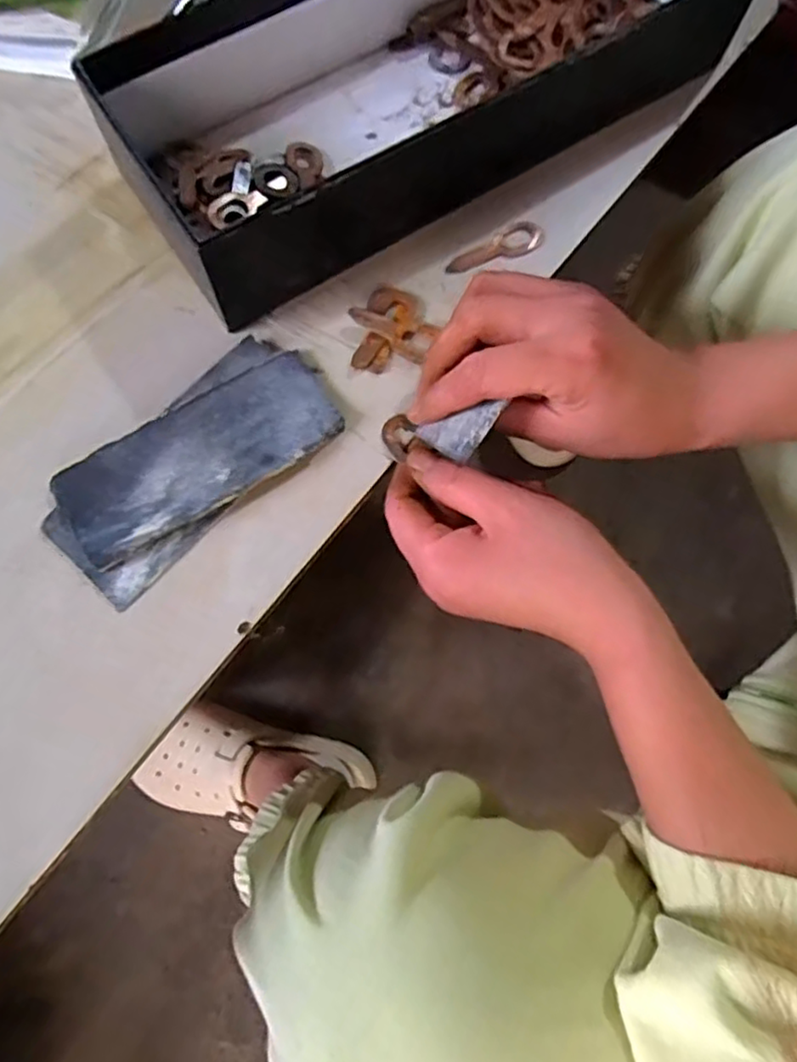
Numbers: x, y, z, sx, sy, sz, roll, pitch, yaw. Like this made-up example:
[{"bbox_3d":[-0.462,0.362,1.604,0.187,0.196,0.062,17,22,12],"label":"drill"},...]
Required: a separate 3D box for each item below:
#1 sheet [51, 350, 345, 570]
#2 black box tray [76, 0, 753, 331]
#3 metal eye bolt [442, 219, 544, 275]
[{"bbox_3d":[-0.094,-0.037,0.320,0.134,0.004,0.055,-30,73,-10],"label":"sheet"},{"bbox_3d":[0.020,-0.261,0.364,0.351,0.070,0.160,-29,76,-11],"label":"black box tray"},{"bbox_3d":[0.052,-0.153,0.362,0.057,0.005,0.017,-25,75,-9],"label":"metal eye bolt"}]

